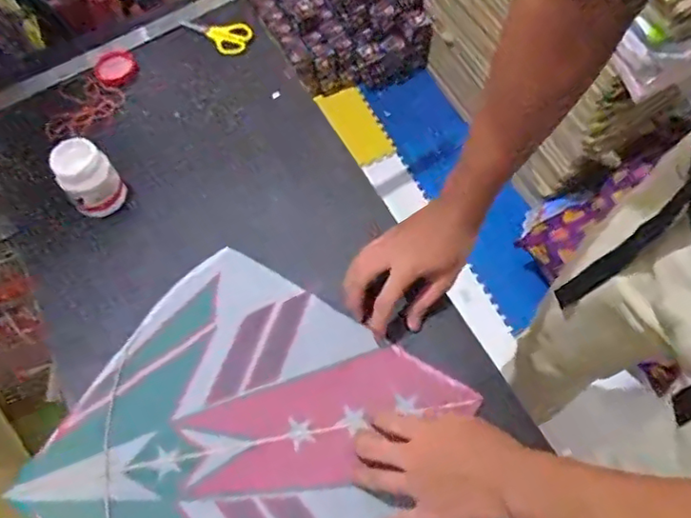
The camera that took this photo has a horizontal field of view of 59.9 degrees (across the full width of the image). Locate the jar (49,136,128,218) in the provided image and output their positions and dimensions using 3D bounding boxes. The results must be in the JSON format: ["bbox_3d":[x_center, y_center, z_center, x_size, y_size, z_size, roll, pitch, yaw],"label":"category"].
[{"bbox_3d":[-0.297,-0.093,0.695,0.057,0.081,0.053,-2,63,3],"label":"jar"}]

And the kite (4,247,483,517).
[{"bbox_3d":[-0.107,0.181,0.583,0.325,0.017,0.332,30,69,18],"label":"kite"}]

